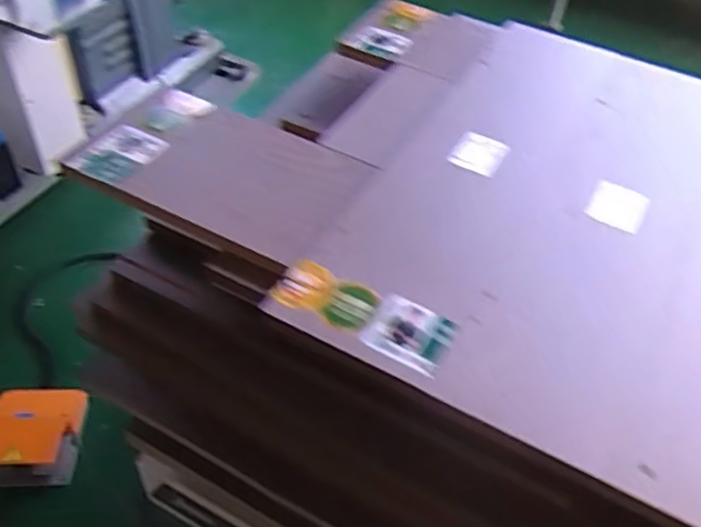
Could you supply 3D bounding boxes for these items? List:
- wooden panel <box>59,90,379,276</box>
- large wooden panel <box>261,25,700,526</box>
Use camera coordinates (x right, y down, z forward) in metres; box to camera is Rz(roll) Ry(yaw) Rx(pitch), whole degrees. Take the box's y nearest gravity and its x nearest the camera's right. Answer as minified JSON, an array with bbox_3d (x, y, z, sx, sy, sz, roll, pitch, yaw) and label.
[{"bbox_3d":[-0.141,-0.106,0.781,0.311,0.029,0.205,23,49,20],"label":"wooden panel"},{"bbox_3d":[0.267,-0.051,0.726,0.458,0.023,0.595,23,49,19],"label":"large wooden panel"}]

